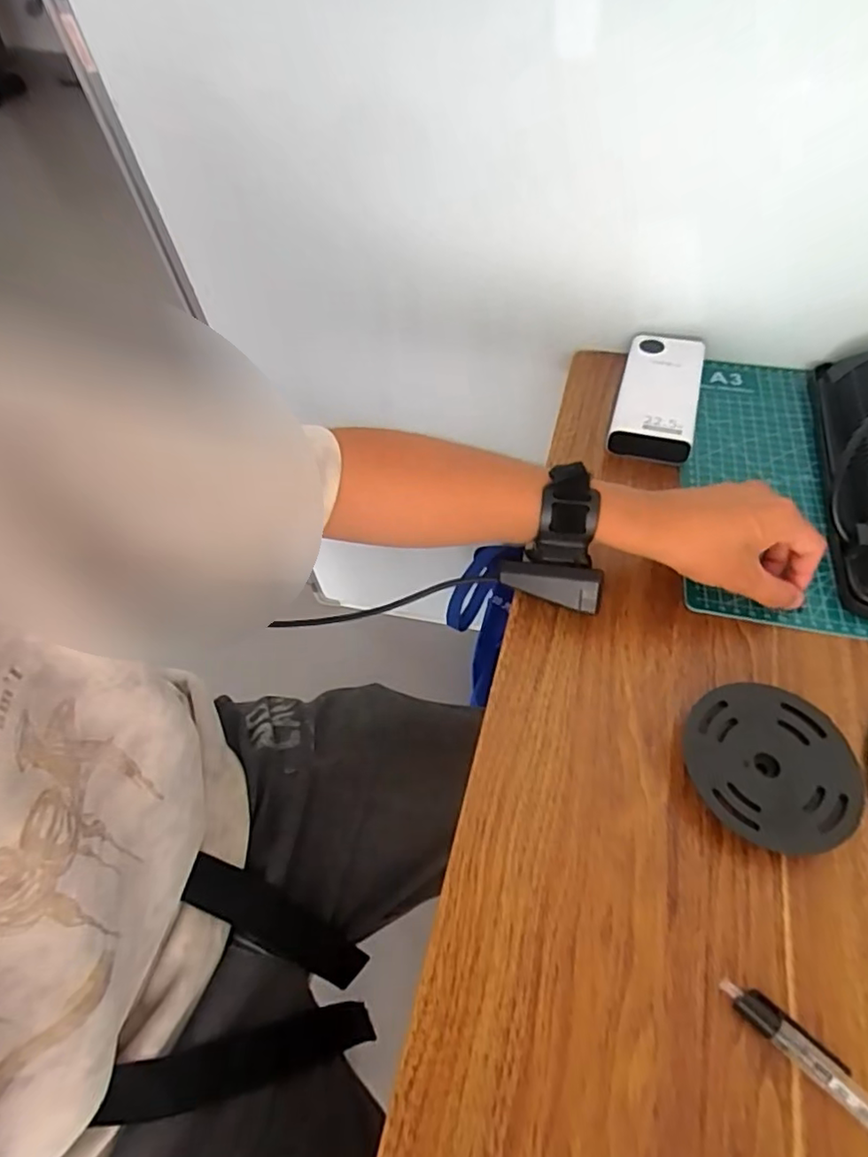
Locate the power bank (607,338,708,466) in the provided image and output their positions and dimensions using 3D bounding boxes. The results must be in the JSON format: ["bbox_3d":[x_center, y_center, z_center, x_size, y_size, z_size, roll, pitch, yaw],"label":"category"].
[{"bbox_3d":[0.197,-0.164,0.530,0.064,0.033,0.135,15,56,11],"label":"power bank"}]

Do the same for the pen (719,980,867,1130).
[{"bbox_3d":[0.174,0.220,0.274,0.089,0.011,0.014,37,63,24],"label":"pen"}]

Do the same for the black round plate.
[{"bbox_3d":[0.193,0.107,0.349,0.092,0.019,0.092,0,55,1],"label":"black round plate"}]

